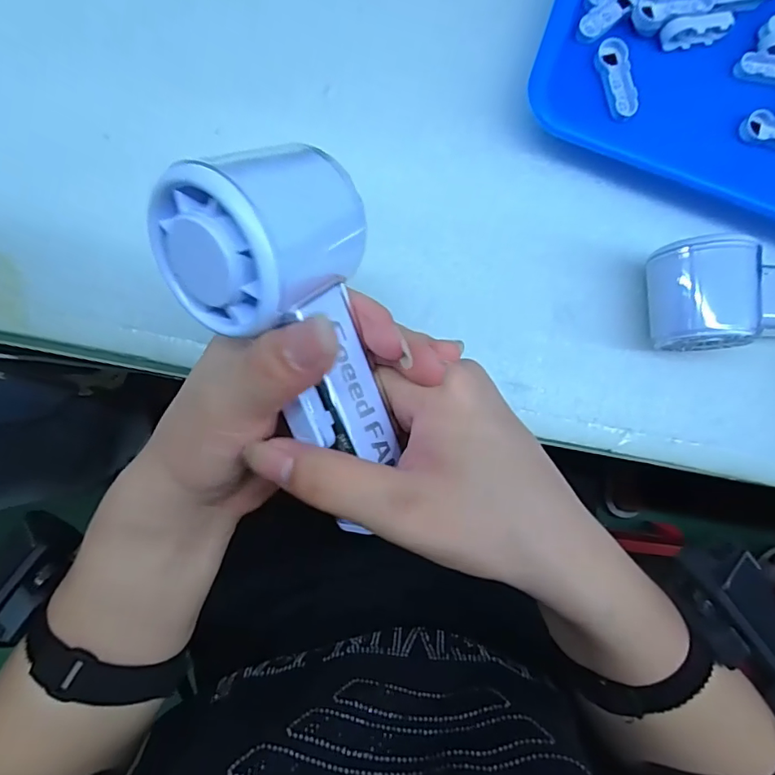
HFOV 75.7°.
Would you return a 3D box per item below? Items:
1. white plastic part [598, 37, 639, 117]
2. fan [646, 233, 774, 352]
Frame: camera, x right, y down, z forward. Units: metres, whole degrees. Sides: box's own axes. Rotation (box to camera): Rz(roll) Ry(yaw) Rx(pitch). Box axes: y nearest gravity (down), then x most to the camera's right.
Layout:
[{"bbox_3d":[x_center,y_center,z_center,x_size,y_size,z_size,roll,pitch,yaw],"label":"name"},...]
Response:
[{"bbox_3d":[0.152,-0.203,0.329,0.021,0.008,0.052,-14,88,-5],"label":"white plastic part"},{"bbox_3d":[0.232,-0.056,0.307,0.140,0.048,0.071,-4,87,-5],"label":"fan"}]

